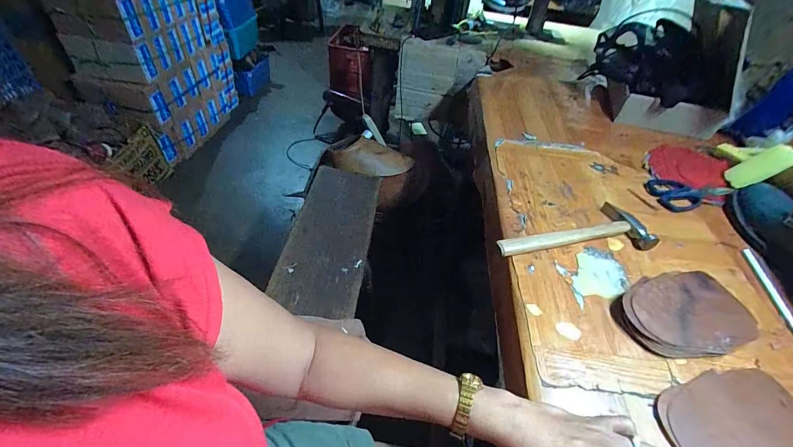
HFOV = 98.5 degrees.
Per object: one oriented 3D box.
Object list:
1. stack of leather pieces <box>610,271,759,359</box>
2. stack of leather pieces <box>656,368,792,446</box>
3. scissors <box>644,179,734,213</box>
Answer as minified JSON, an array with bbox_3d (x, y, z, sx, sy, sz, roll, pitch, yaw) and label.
[{"bbox_3d":[0.354,0.112,0.427,0.163,0.022,0.103,-4,46,-9],"label":"stack of leather pieces"},{"bbox_3d":[0.354,0.208,0.345,0.169,0.005,0.109,-2,46,-8],"label":"stack of leather pieces"},{"bbox_3d":[0.531,-0.060,0.624,0.153,0.010,0.075,-12,48,-17],"label":"scissors"}]

